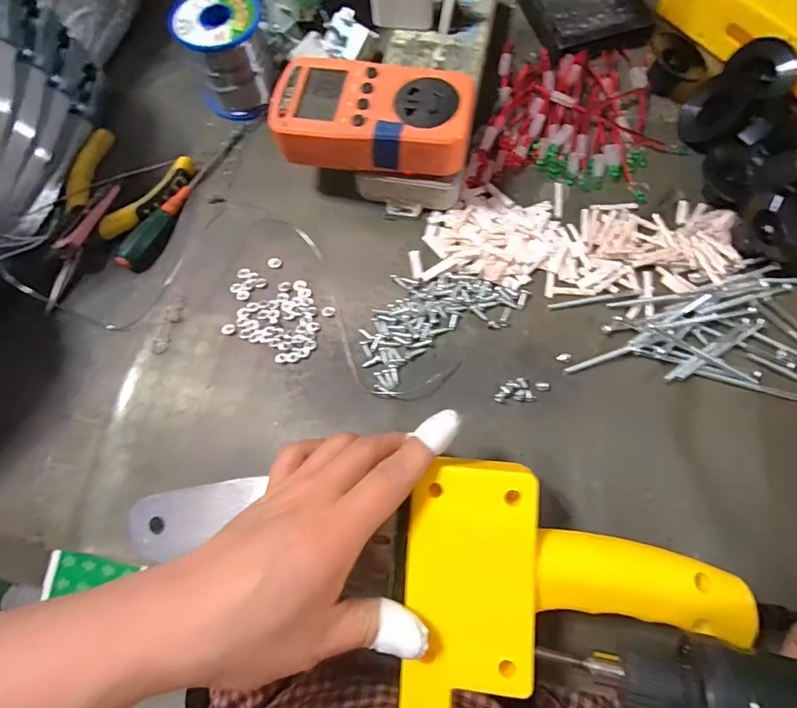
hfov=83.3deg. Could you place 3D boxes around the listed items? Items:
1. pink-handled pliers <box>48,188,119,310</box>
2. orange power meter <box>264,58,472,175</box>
[{"bbox_3d":[-0.229,-0.080,0.321,0.011,0.019,0.103,18,74,8],"label":"pink-handled pliers"},{"bbox_3d":[-0.017,-0.158,0.298,0.127,0.028,0.064,6,73,4],"label":"orange power meter"}]

